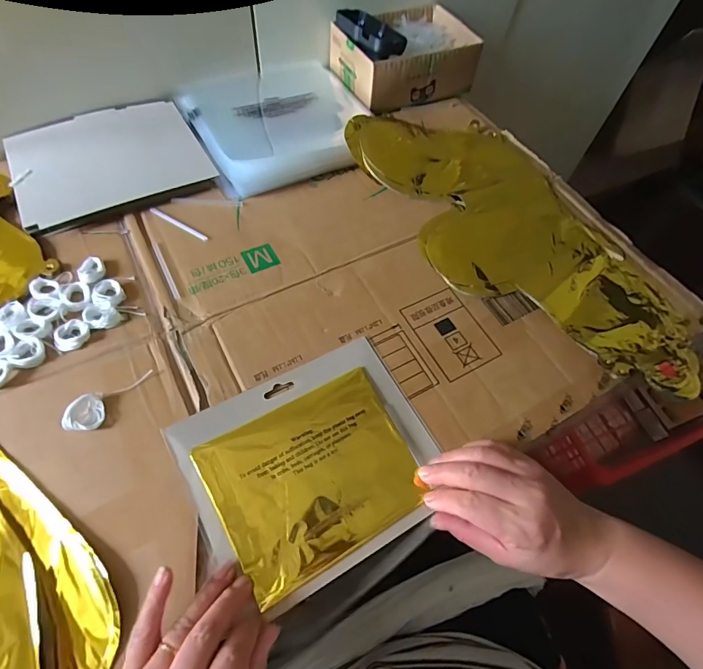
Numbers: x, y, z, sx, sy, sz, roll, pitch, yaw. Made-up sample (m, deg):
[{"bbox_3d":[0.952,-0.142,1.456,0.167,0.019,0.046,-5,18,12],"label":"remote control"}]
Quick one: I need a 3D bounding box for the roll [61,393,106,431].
[{"bbox_3d":[-0.219,0.065,0.343,0.027,0.014,0.028,2,59,-4],"label":"roll"}]

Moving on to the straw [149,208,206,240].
[{"bbox_3d":[-0.193,-0.124,0.466,0.083,0.004,0.007,31,61,13],"label":"straw"}]

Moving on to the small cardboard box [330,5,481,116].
[{"bbox_3d":[0.077,-0.409,0.619,0.186,0.068,0.136,-22,63,-17],"label":"small cardboard box"}]

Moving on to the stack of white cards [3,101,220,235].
[{"bbox_3d":[-0.292,-0.213,0.505,0.204,0.013,0.169,-26,64,-19],"label":"stack of white cards"}]

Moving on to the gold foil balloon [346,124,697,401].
[{"bbox_3d":[0.191,-0.117,0.474,0.223,0.033,0.421,-20,63,-16],"label":"gold foil balloon"}]

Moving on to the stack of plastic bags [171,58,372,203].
[{"bbox_3d":[-0.094,-0.297,0.572,0.233,0.026,0.233,-22,63,-17],"label":"stack of plastic bags"}]

